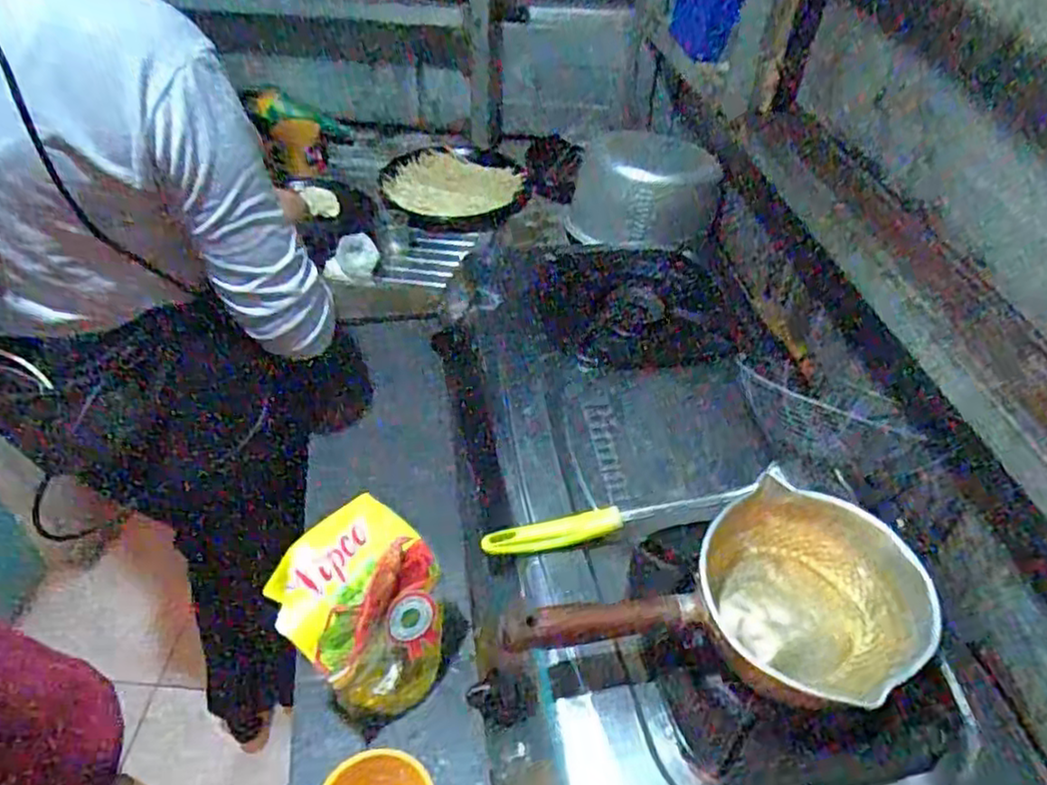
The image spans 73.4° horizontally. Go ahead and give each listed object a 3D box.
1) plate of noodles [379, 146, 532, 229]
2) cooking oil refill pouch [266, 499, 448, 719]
[{"bbox_3d":[-0.125,-0.378,1.242,0.244,0.056,0.290,-7,46,-6],"label":"plate of noodles"},{"bbox_3d":[-0.131,0.194,0.601,0.115,0.152,0.123,28,53,25],"label":"cooking oil refill pouch"}]

